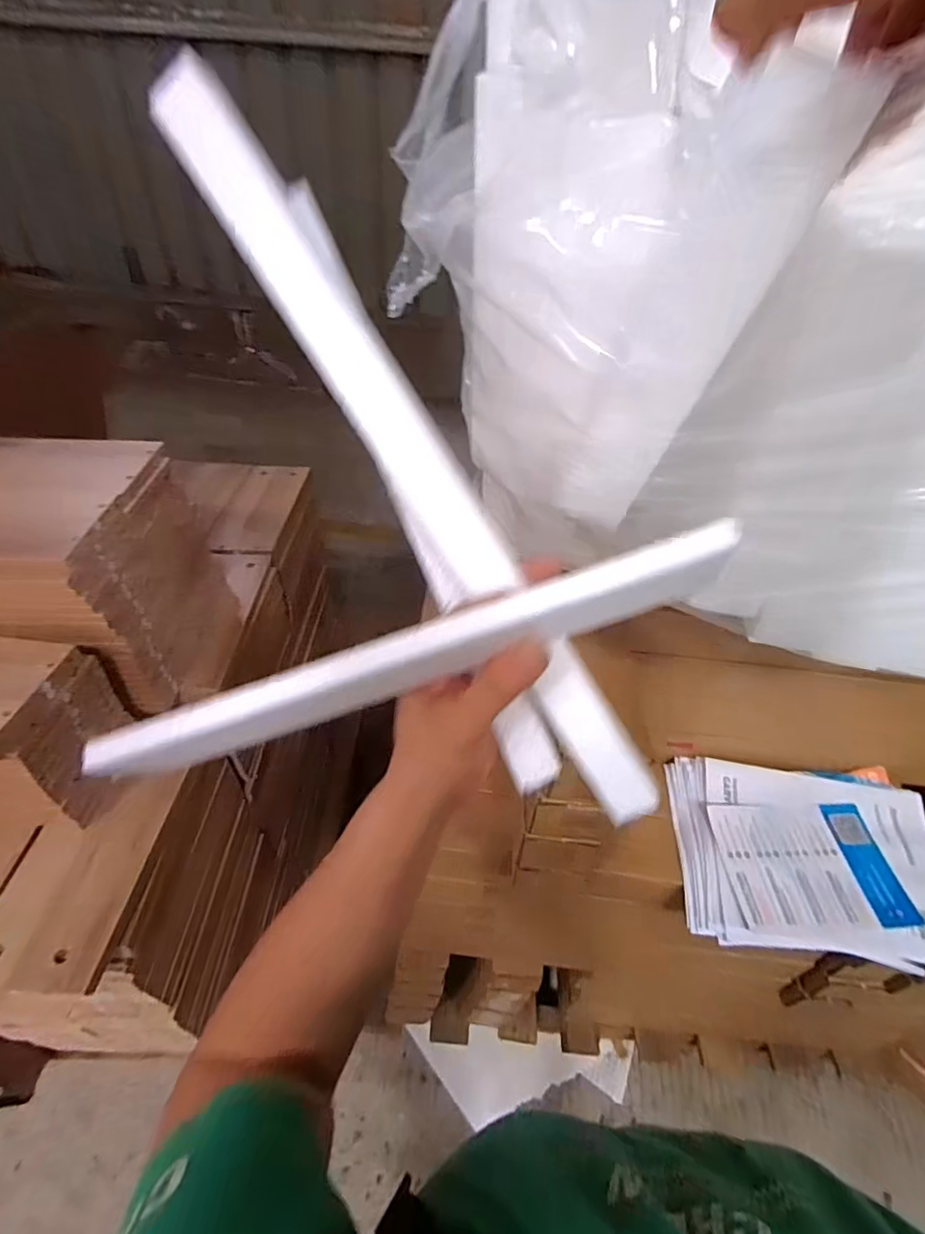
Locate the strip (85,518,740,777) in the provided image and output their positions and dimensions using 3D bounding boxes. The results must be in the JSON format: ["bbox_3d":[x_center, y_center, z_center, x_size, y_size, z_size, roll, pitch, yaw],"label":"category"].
[{"bbox_3d":[-0.029,0.018,0.227,0.272,0.015,0.013,-19,45,6],"label":"strip"}]

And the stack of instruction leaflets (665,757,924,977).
[{"bbox_3d":[0.433,0.295,0.684,0.318,0.028,0.220,8,44,4],"label":"stack of instruction leaflets"}]

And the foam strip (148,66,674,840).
[{"bbox_3d":[-0.012,-0.057,0.257,0.023,0.030,0.376,-41,103,-36],"label":"foam strip"}]

